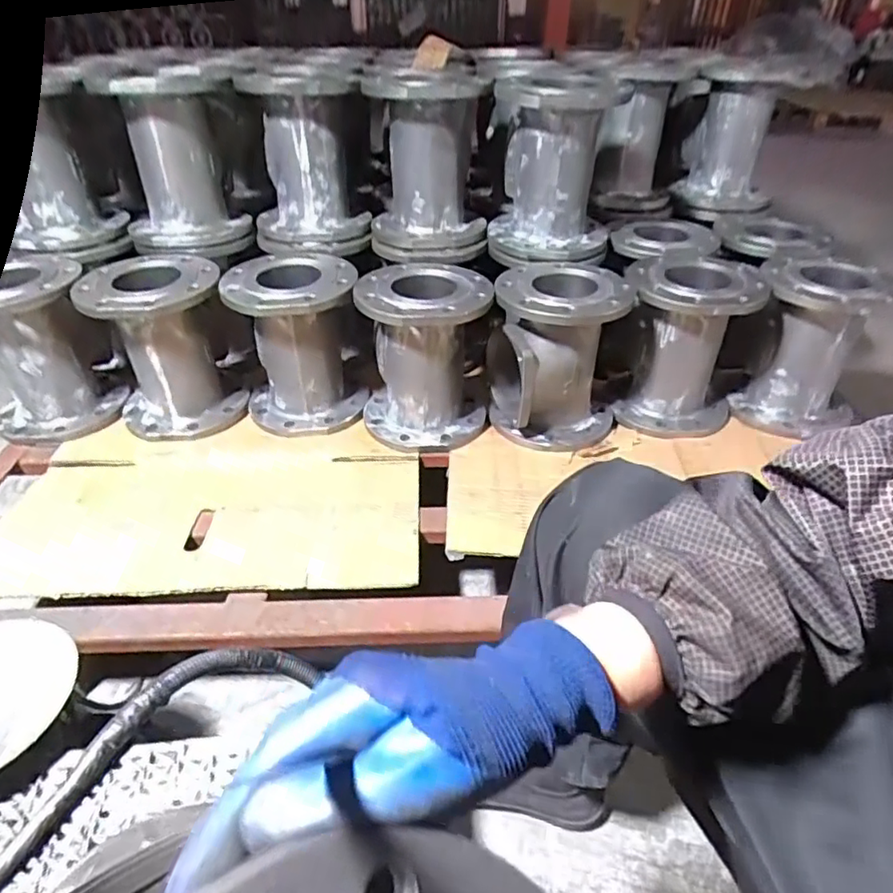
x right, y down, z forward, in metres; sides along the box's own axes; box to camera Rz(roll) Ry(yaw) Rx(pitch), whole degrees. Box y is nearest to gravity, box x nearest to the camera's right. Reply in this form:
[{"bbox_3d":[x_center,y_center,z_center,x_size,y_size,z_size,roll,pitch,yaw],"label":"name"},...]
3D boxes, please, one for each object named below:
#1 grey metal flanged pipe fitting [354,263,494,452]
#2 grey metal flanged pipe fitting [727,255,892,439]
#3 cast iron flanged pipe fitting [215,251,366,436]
[{"bbox_3d":[-0.036,-0.136,0.975,0.210,0.269,0.169,0,33,-2],"label":"grey metal flanged pipe fitting"},{"bbox_3d":[0.605,-0.151,0.985,0.201,0.256,0.200,22,41,26],"label":"grey metal flanged pipe fitting"},{"bbox_3d":[-0.245,-0.163,0.991,0.209,0.262,0.171,-9,34,-14],"label":"cast iron flanged pipe fitting"}]

